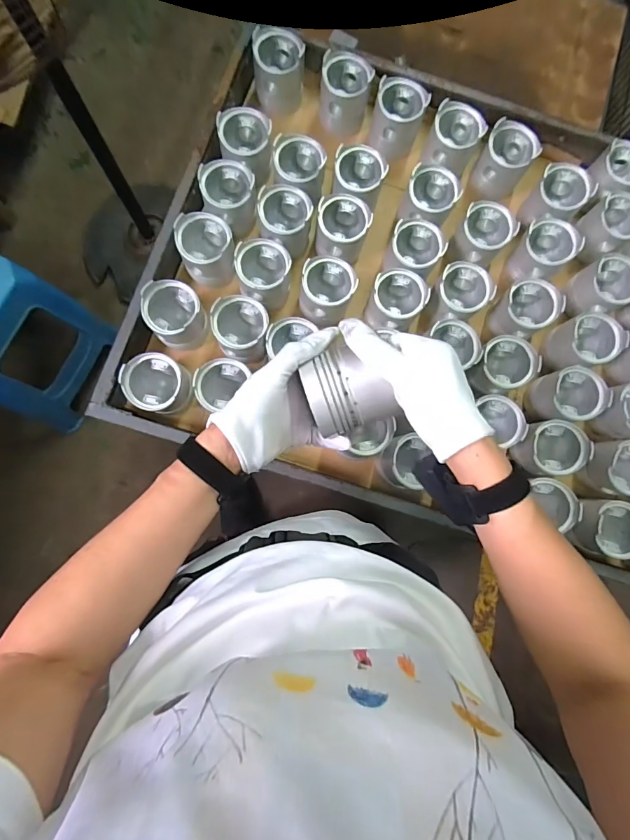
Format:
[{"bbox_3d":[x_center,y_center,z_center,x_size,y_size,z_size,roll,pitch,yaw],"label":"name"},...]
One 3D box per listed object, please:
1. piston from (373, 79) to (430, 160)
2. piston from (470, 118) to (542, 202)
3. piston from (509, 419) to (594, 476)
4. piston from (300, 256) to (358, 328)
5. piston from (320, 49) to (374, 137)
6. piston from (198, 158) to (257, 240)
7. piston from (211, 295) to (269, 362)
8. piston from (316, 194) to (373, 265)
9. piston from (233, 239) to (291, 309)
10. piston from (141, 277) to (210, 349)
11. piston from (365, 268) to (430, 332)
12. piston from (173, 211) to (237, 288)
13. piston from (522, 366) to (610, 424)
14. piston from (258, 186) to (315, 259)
[{"bbox_3d":[0.143,-0.528,0.732,0.086,0.084,0.079,17,81,-2],"label":"piston"},{"bbox_3d":[0.329,-0.453,0.736,0.086,0.089,0.087,31,81,0],"label":"piston"},{"bbox_3d":[0.367,0.045,0.658,0.083,0.076,0.081,1,82,-4],"label":"piston"},{"bbox_3d":[0.019,-0.209,0.681,0.085,0.069,0.093,9,82,-3],"label":"piston"},{"bbox_3d":[0.051,-0.575,0.740,0.086,0.091,0.086,7,82,-3],"label":"piston"},{"bbox_3d":[-0.141,-0.371,0.697,0.095,0.076,0.086,40,81,2],"label":"piston"},{"bbox_3d":[-0.116,-0.140,0.659,0.082,0.074,0.092,3,82,-4],"label":"piston"},{"bbox_3d":[0.043,-0.316,0.699,0.083,0.083,0.079,1,82,-4],"label":"piston"},{"bbox_3d":[-0.084,-0.236,0.676,0.082,0.080,0.083,1,82,-4],"label":"piston"},{"bbox_3d":[-0.220,-0.167,0.659,0.084,0.083,0.084,1,82,-4],"label":"piston"},{"bbox_3d":[0.131,-0.191,0.686,0.082,0.077,0.089,1,82,-4],"label":"piston"},{"bbox_3d":[-0.175,-0.277,0.684,0.089,0.082,0.094,-8,83,-5],"label":"piston"},{"bbox_3d":[0.404,-0.038,0.678,0.090,0.083,0.087,-8,83,-5],"label":"piston"},{"bbox_3d":[-0.050,-0.322,0.685,0.087,0.075,0.085,2,82,-4],"label":"piston"}]

